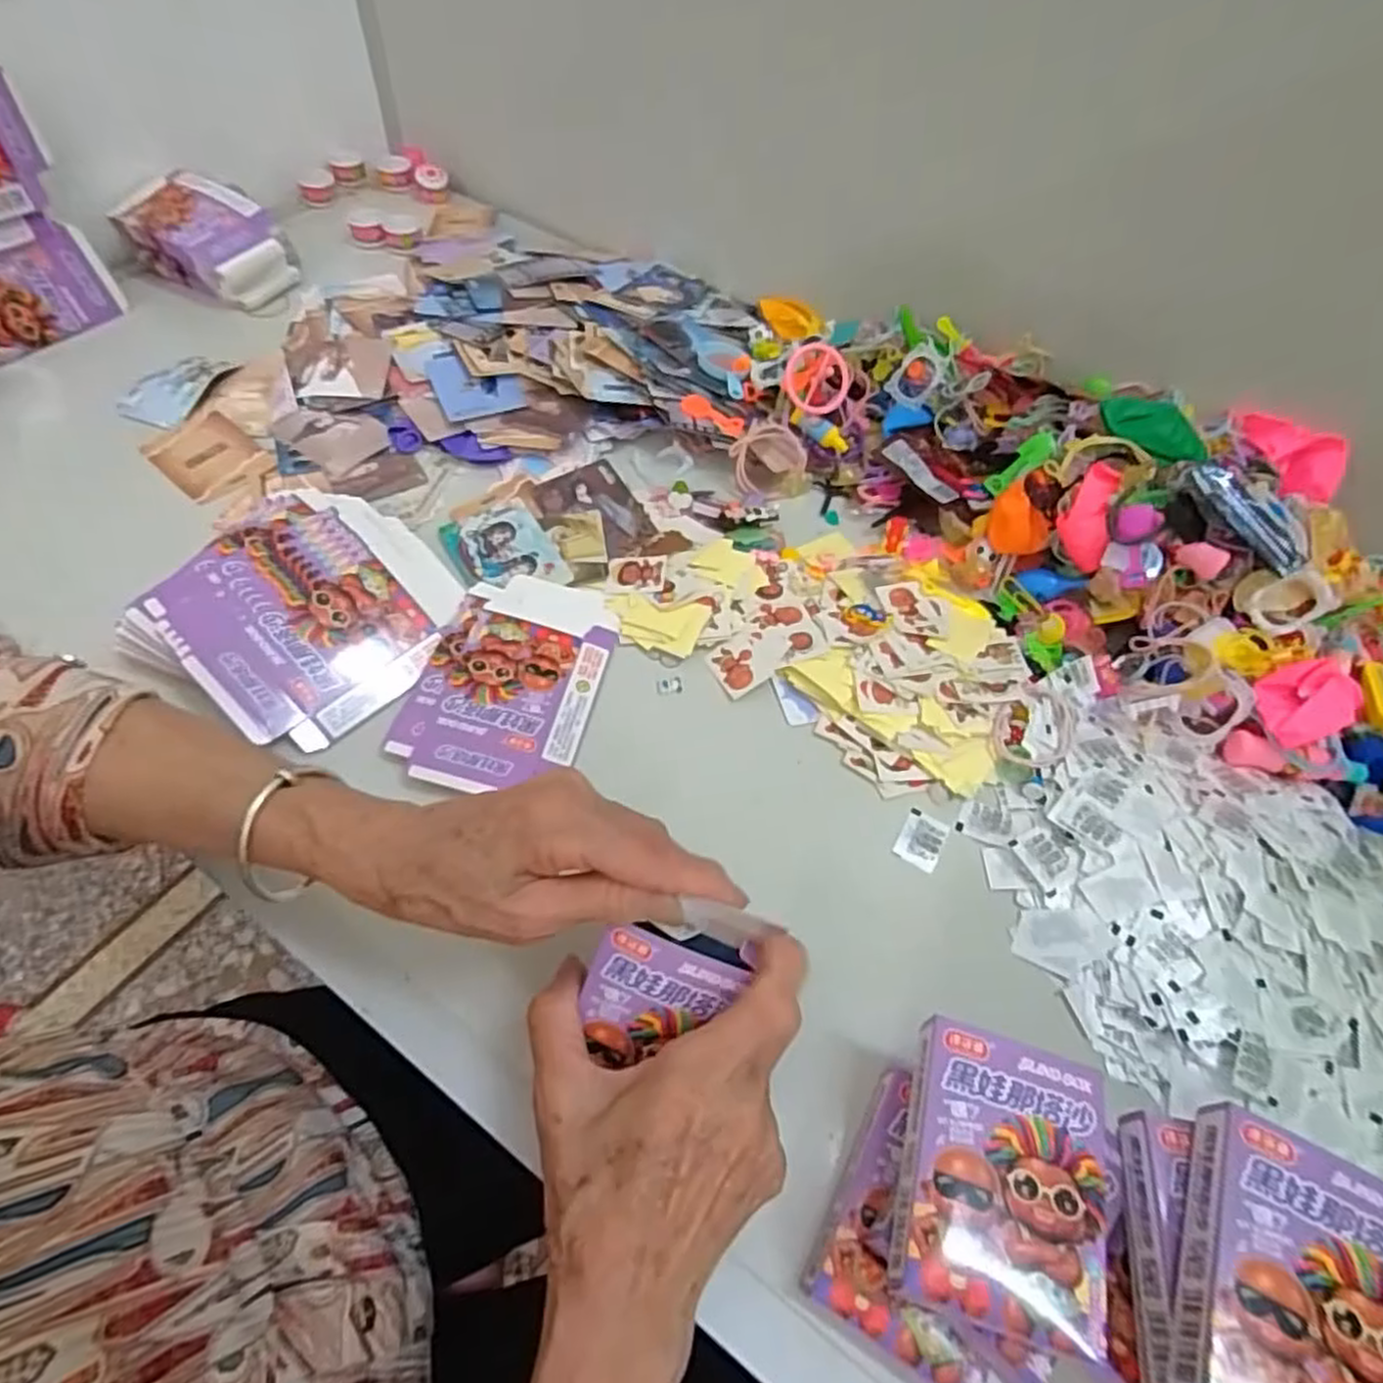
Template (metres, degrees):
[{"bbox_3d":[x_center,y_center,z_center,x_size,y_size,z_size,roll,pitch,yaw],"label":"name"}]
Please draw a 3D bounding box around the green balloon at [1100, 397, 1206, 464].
[{"bbox_3d":[0.299,-0.169,0.488,0.067,0.021,0.025,24,57,12],"label":"green balloon"}]

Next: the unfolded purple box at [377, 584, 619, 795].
[{"bbox_3d":[-0.108,-0.011,0.449,0.099,0.009,0.155,14,57,5],"label":"unfolded purple box"}]

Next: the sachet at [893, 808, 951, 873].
[{"bbox_3d":[0.128,0.082,0.417,0.024,0.004,0.031,29,59,14],"label":"sachet"}]

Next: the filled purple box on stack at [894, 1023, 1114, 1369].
[{"bbox_3d":[0.117,0.176,0.272,0.077,0.016,0.091,16,56,7],"label":"filled purple box on stack"}]

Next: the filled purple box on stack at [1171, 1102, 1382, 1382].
[{"bbox_3d":[0.197,0.194,0.240,0.066,0.019,0.090,26,57,13],"label":"filled purple box on stack"}]

